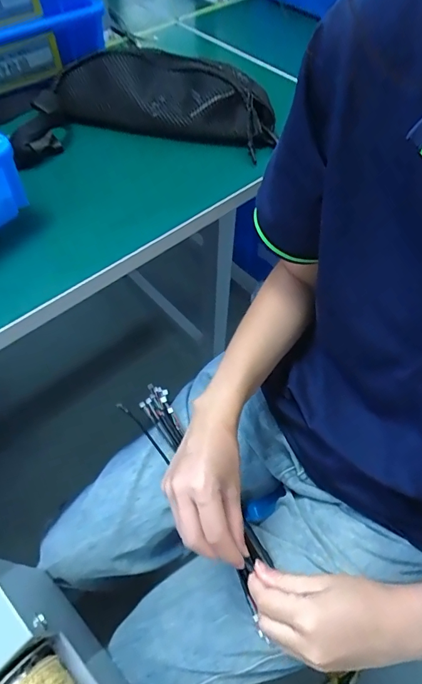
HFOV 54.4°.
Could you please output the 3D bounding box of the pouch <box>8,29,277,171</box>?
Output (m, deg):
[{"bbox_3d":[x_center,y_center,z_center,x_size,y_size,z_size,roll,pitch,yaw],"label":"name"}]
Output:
[{"bbox_3d":[-0.074,-0.274,0.472,0.286,0.074,0.114,0,54,-5],"label":"pouch"}]

